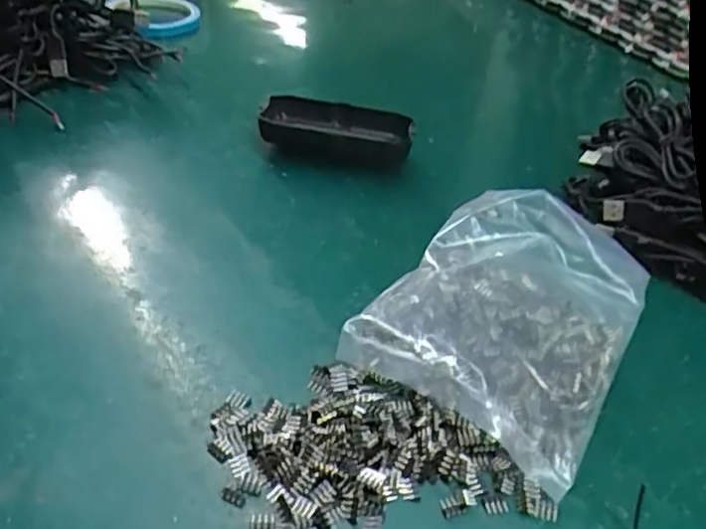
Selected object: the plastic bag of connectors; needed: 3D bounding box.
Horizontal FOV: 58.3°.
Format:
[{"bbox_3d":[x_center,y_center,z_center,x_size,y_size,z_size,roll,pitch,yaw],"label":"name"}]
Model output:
[{"bbox_3d":[0.088,0.020,0.342,0.120,0.034,0.168,27,43,22],"label":"plastic bag of connectors"}]

